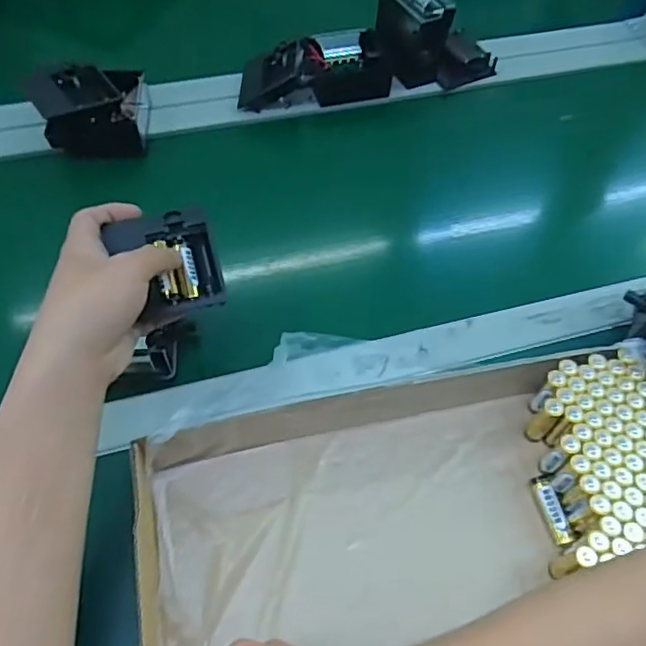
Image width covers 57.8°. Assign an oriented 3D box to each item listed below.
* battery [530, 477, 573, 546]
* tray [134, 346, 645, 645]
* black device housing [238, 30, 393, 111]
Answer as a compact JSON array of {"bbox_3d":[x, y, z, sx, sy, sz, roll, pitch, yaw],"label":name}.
[{"bbox_3d":[0.164,0.135,0.420,0.012,0.011,0.048,-9,59,-9],"label":"battery"},{"bbox_3d":[0.079,0.164,0.381,0.381,0.055,0.268,-14,60,-12],"label":"tray"},{"bbox_3d":[-0.014,-0.294,0.670,0.169,0.046,0.088,-11,59,-10],"label":"black device housing"}]

